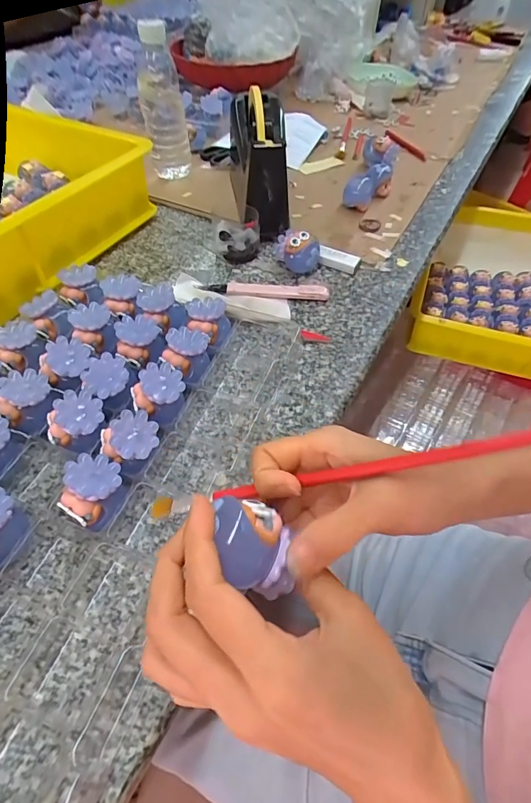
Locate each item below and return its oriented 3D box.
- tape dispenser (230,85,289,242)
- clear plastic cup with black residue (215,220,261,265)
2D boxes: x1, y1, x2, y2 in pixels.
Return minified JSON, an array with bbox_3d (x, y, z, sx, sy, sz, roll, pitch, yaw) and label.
[{"bbox_3d":[-0.010,-0.325,0.553,0.072,0.119,0.214,-3,53,-3],"label":"tape dispenser"},{"bbox_3d":[-0.030,-0.206,0.515,0.047,0.039,0.066,14,54,10],"label":"clear plastic cup with black residue"}]

